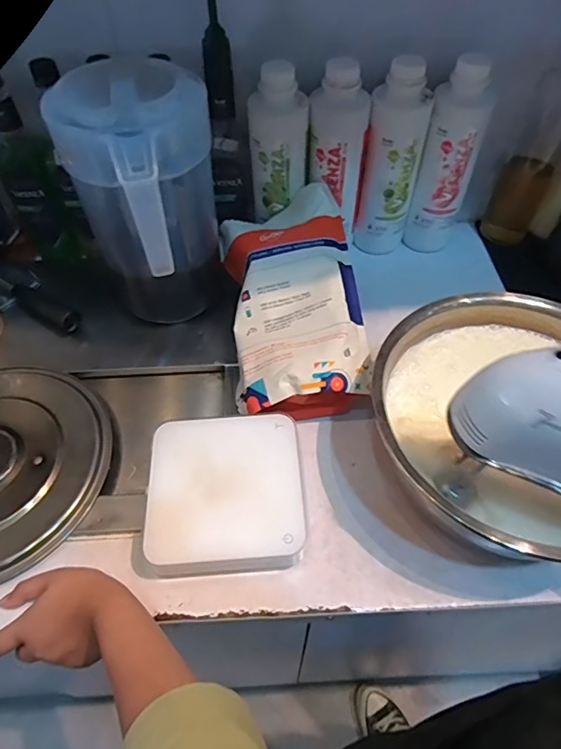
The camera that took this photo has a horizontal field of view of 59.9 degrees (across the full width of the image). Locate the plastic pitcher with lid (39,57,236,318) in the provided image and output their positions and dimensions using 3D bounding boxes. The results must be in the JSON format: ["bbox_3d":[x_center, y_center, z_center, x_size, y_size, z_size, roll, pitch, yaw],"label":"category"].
[{"bbox_3d":[-0.144,-0.188,0.580,0.156,0.265,0.196,-14,55,-9],"label":"plastic pitcher with lid"}]

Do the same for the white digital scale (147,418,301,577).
[{"bbox_3d":[-0.057,0.126,0.508,0.153,0.049,0.160,-3,52,-2],"label":"white digital scale"}]

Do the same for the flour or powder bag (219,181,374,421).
[{"bbox_3d":[0.014,-0.092,0.625,0.155,0.112,0.311,-6,54,-3],"label":"flour or powder bag"}]

